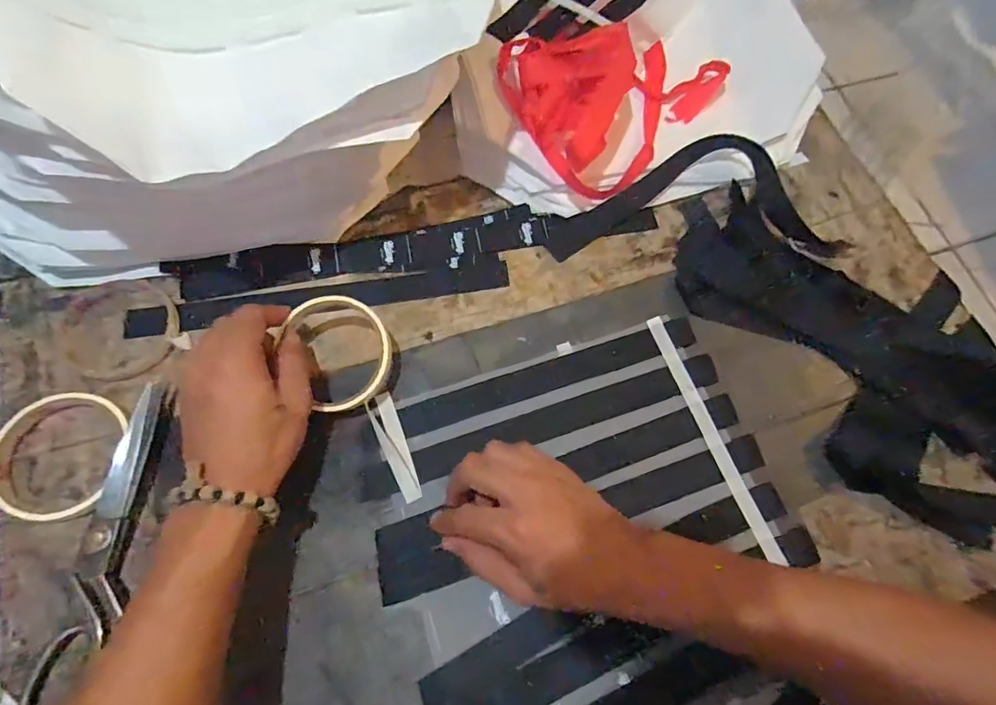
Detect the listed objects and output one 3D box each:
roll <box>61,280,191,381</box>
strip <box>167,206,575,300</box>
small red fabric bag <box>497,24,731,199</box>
[{"bbox_3d":[-0.299,-0.018,0.399,0.084,0.017,0.085,1,66,-1],"label":"roll"},{"bbox_3d":[-0.108,-0.084,0.442,0.322,0.006,0.047,-11,74,-8],"label":"strip"},{"bbox_3d":[0.094,-0.250,0.475,0.169,0.090,0.188,42,72,14],"label":"small red fabric bag"}]

